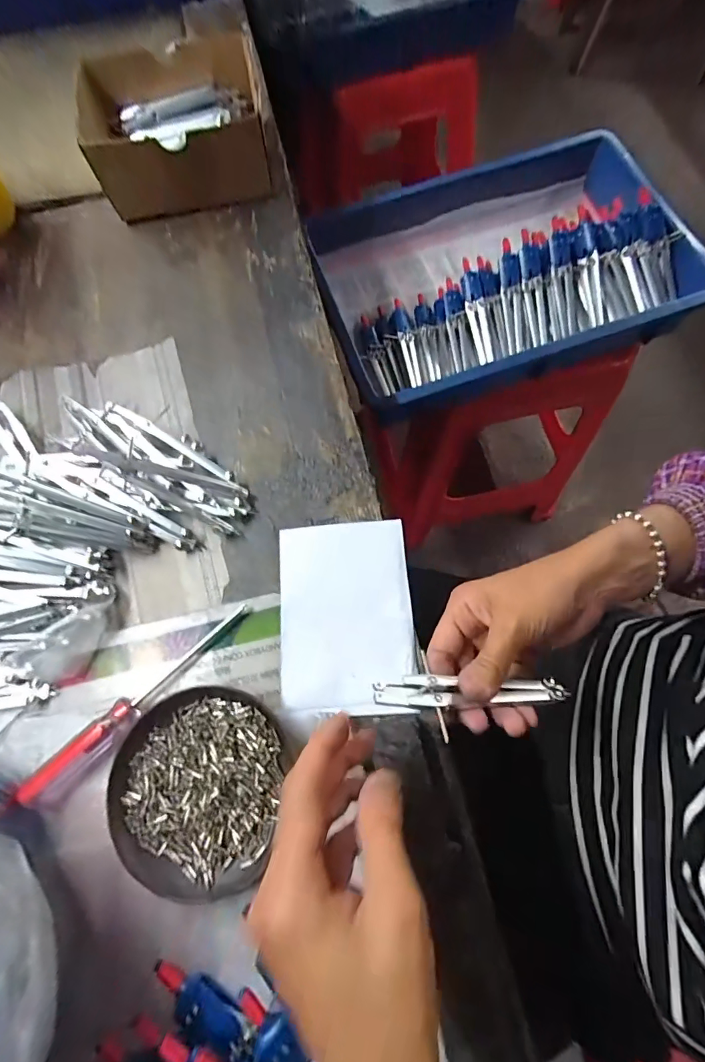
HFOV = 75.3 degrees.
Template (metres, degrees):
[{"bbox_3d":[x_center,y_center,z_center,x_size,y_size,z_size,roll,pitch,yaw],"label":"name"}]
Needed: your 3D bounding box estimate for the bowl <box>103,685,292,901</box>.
[{"bbox_3d":[-0.099,0.161,0.294,0.105,0.022,0.113,-1,73,2],"label":"bowl"}]

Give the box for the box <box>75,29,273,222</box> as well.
[{"bbox_3d":[-0.164,-0.379,0.442,0.154,0.078,0.133,-6,73,0],"label":"box"}]

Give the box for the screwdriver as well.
[{"bbox_3d":[-0.142,0.113,0.311,0.019,0.023,0.174,43,79,13],"label":"screwdriver"}]

